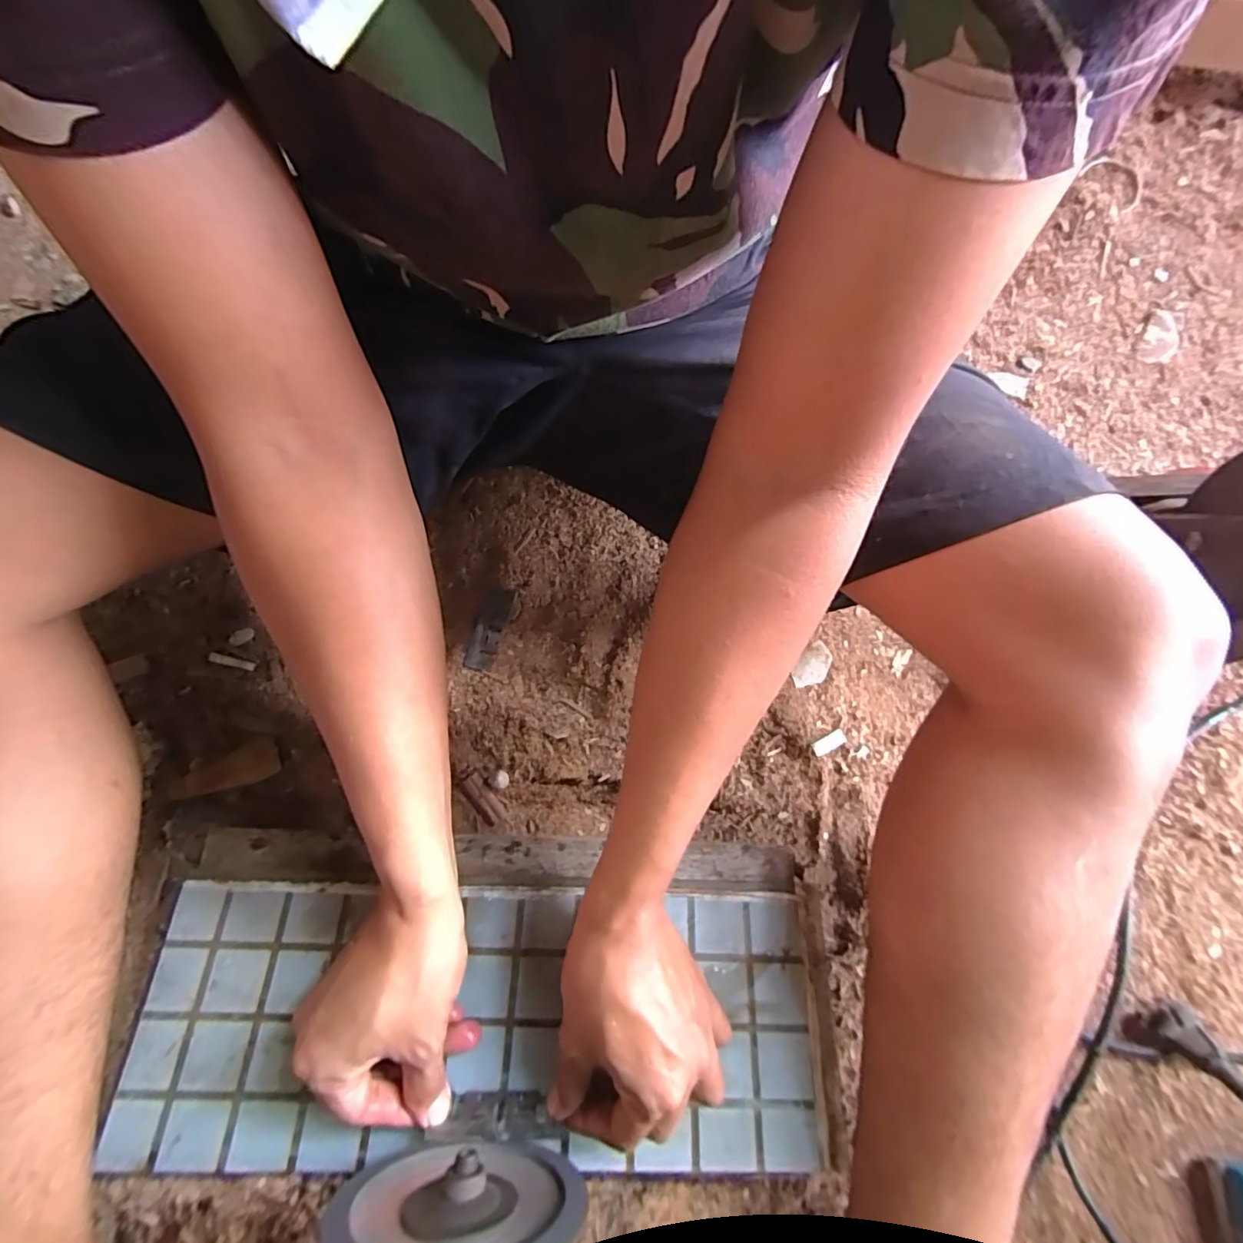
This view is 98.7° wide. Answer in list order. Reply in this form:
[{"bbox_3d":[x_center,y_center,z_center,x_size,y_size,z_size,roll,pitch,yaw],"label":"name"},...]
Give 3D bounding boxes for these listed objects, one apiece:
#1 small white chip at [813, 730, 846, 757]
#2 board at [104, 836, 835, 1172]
[{"bbox_3d":[0.183,0.108,0.471,0.033,0.007,0.012,-27,72,-11],"label":"small white chip"},{"bbox_3d":[-0.107,0.255,0.373,0.473,0.046,0.187,2,69,-2],"label":"board"}]

